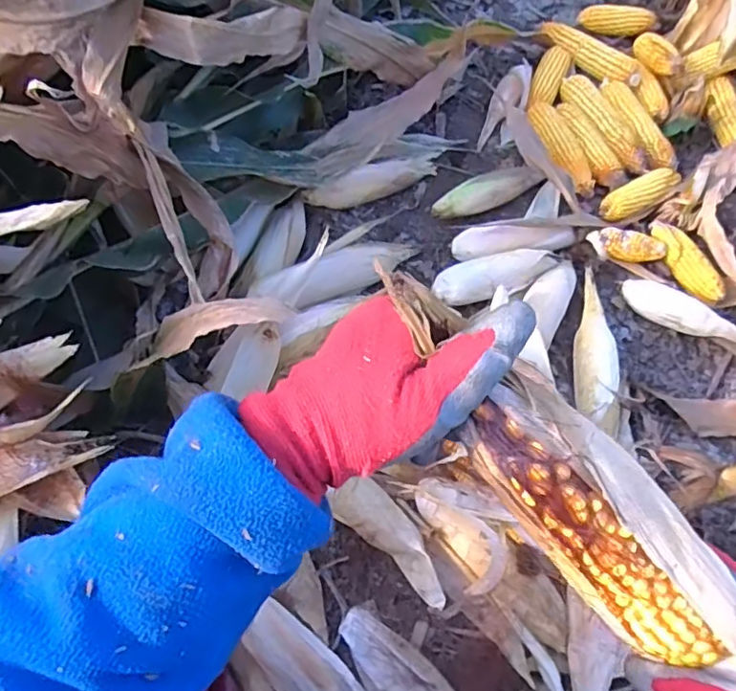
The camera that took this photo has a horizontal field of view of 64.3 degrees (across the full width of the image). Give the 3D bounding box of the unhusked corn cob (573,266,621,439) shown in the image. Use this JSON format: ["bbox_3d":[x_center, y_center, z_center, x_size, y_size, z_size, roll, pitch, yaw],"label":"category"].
[{"bbox_3d":[0.337,0.001,0.862,0.054,0.044,0.272,8,63,0],"label":"unhusked corn cob"}]

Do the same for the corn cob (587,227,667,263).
[{"bbox_3d":[0.435,-0.166,0.979,0.127,0.038,0.045,4,63,-1],"label":"corn cob"}]

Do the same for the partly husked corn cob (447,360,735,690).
[{"bbox_3d":[0.122,0.093,0.290,0.215,0.043,0.054,46,65,-17],"label":"partly husked corn cob"}]

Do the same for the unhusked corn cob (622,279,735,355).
[{"bbox_3d":[0.524,-0.039,0.928,0.249,0.045,0.055,26,64,9],"label":"unhusked corn cob"}]

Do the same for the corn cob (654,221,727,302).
[{"bbox_3d":[0.537,-0.144,0.985,0.057,0.038,0.166,-27,68,-16],"label":"corn cob"}]

